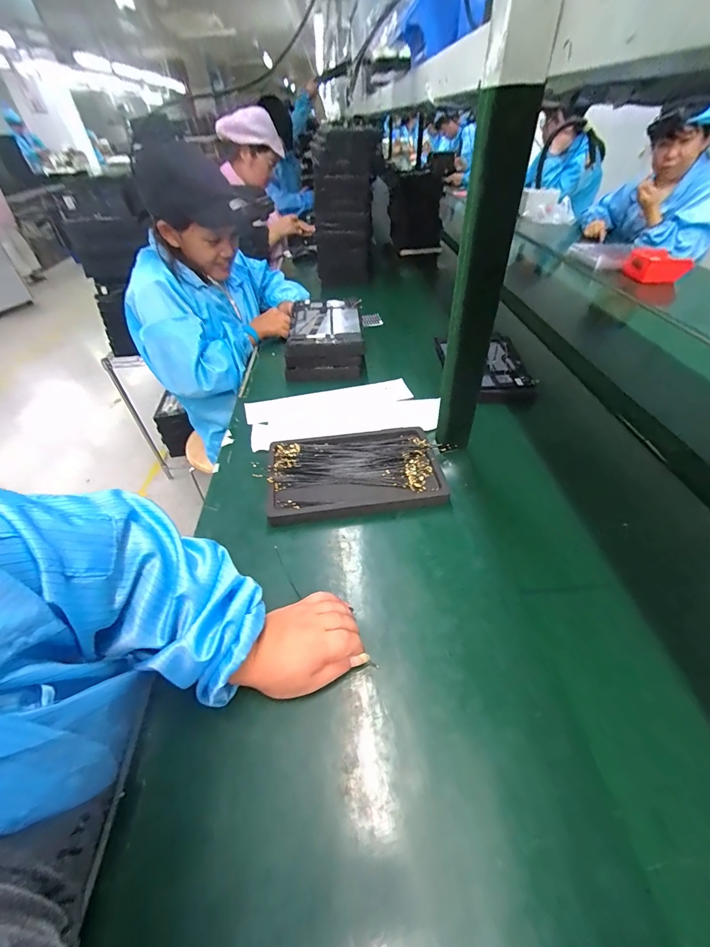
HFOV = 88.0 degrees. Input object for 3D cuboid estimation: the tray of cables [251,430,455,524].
[{"bbox_3d":[0.002,-0.005,0.548,0.258,0.023,0.166,-9,44,-5],"label":"tray of cables"}]

